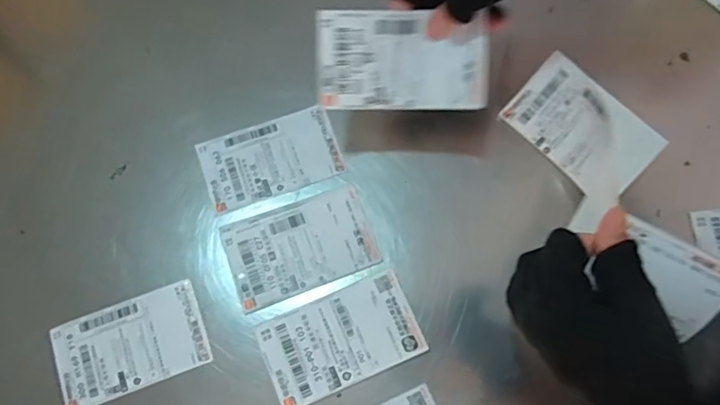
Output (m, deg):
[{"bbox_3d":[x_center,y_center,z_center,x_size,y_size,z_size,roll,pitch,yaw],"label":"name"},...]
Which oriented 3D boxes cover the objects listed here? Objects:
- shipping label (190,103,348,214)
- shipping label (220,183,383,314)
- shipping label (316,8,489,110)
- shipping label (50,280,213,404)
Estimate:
[{"bbox_3d":[-0.087,-0.044,0.493,0.131,0.005,0.075,-19,76,-6],"label":"shipping label"},{"bbox_3d":[-0.055,0.040,0.468,0.133,0.008,0.082,-19,76,-4],"label":"shipping label"},{"bbox_3d":[0.033,-0.112,0.399,0.131,0.010,0.075,0,111,2],"label":"shipping label"},{"bbox_3d":[-0.204,0.127,0.446,0.129,0.004,0.073,-21,76,-5],"label":"shipping label"}]

